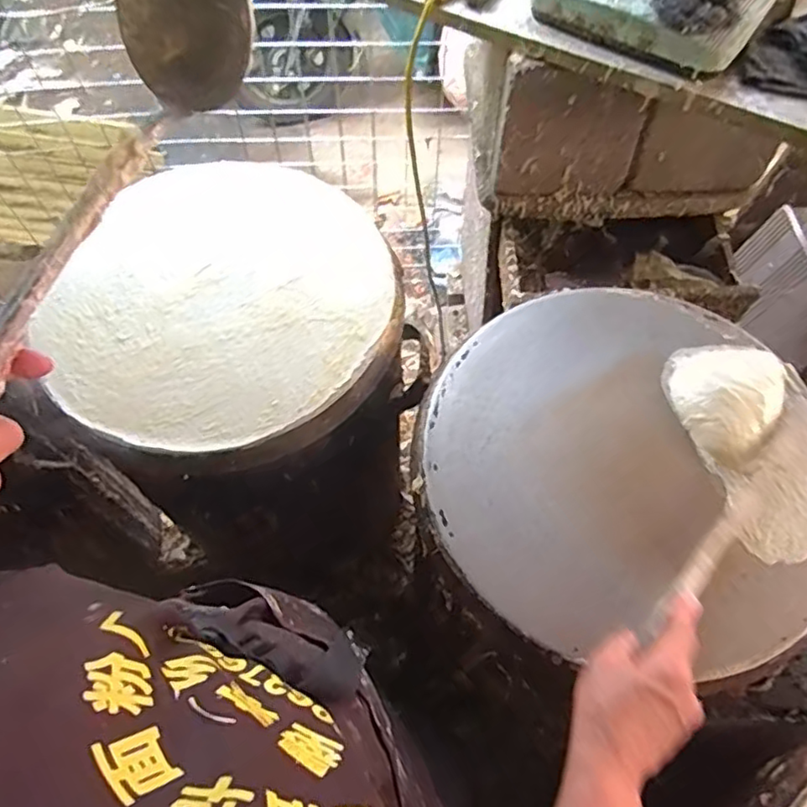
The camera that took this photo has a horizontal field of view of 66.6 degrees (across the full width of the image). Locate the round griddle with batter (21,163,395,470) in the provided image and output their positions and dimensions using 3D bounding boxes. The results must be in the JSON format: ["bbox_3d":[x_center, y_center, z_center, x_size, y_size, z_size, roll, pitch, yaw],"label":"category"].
[{"bbox_3d":[-0.189,-0.115,0.658,0.362,0.045,0.385,23,62,12],"label":"round griddle with batter"}]

